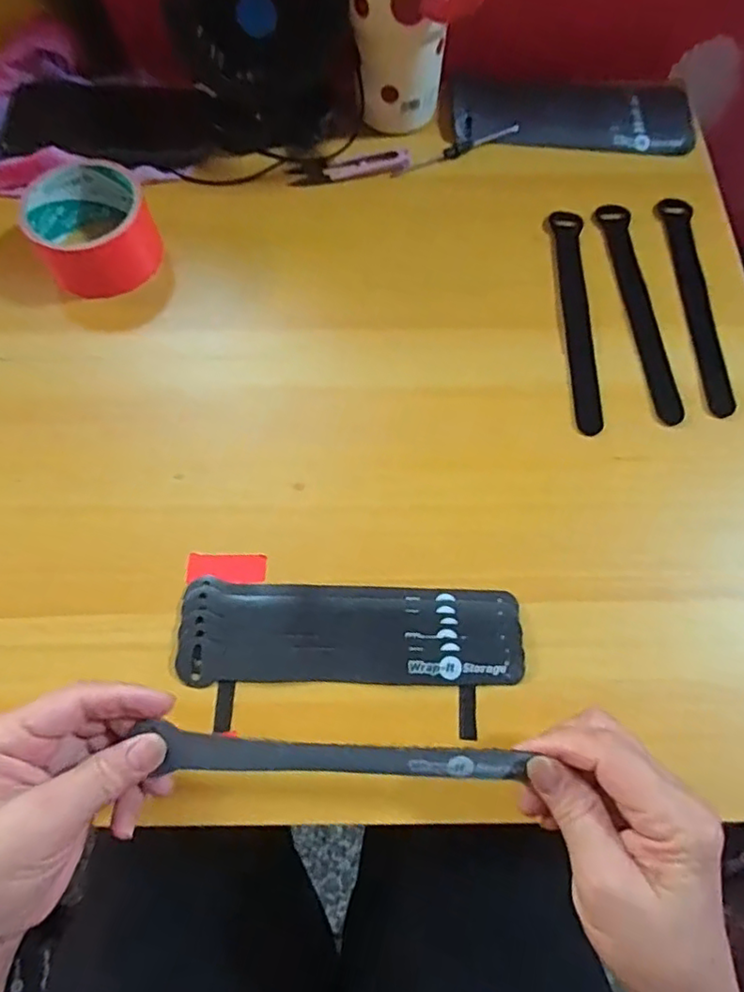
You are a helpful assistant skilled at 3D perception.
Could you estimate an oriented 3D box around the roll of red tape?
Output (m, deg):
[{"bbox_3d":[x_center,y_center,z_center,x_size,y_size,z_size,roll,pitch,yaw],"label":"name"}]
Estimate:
[{"bbox_3d":[-0.204,-0.195,0.446,0.085,0.049,0.093,-33,71,-11],"label":"roll of red tape"}]

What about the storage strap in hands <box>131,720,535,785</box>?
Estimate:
[{"bbox_3d":[-0.019,0.123,0.290,0.178,0.007,0.016,3,68,2],"label":"storage strap in hands"}]

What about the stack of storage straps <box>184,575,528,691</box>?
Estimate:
[{"bbox_3d":[-0.012,0.081,0.361,0.198,0.008,0.057,2,68,2],"label":"stack of storage straps"}]

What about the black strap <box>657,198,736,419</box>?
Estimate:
[{"bbox_3d":[0.239,-0.144,0.453,0.024,0.008,0.194,1,68,2],"label":"black strap"}]

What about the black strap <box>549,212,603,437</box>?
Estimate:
[{"bbox_3d":[0.149,-0.132,0.448,0.023,0.005,0.196,3,68,2],"label":"black strap"}]

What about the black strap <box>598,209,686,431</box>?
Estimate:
[{"bbox_3d":[0.196,-0.139,0.450,0.022,0.006,0.193,-5,66,5],"label":"black strap"}]

